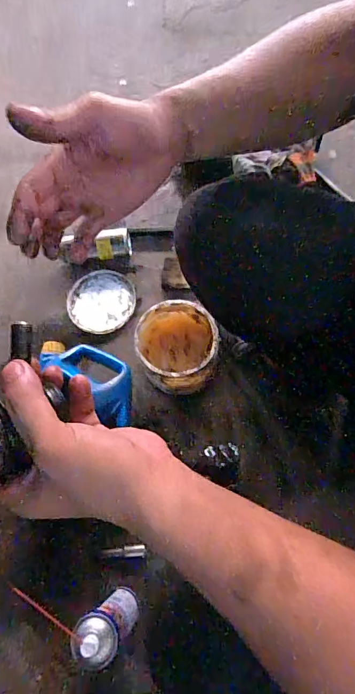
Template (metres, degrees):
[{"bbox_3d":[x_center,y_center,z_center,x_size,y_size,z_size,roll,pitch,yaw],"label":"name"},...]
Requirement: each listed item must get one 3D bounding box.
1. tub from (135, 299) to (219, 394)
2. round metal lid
[{"bbox_3d":[-0.004,0.005,0.798,0.140,0.133,0.151,-2,69,5],"label":"tub"},{"bbox_3d":[-0.173,-0.105,0.917,0.152,0.015,0.148,-2,69,5],"label":"round metal lid"}]

